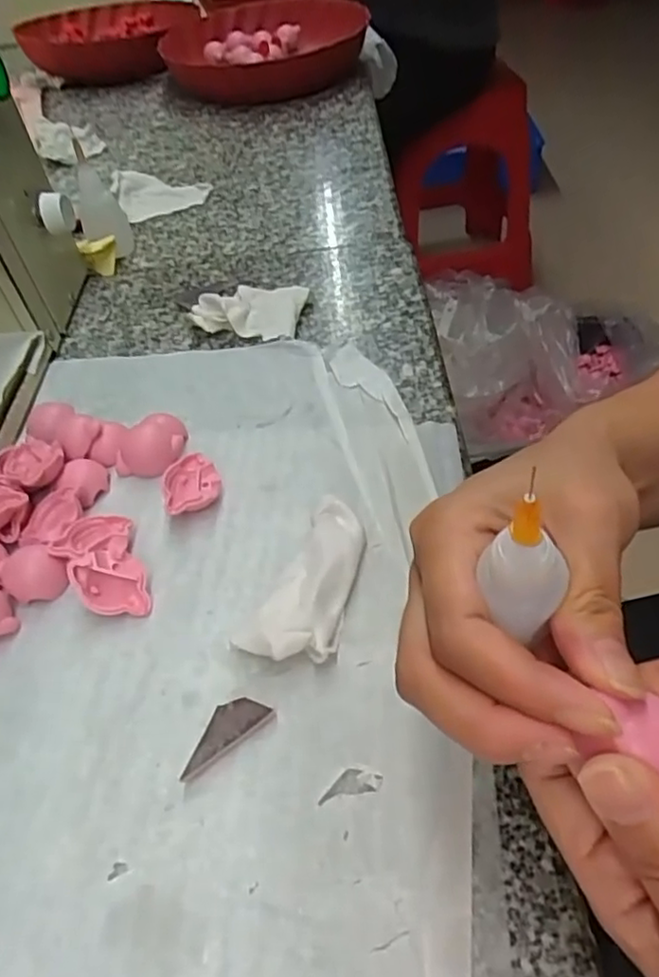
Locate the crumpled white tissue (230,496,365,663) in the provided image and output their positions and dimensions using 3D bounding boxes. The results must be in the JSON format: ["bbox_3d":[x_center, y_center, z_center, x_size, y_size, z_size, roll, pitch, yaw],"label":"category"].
[{"bbox_3d":[-0.006,0.039,0.278,0.036,0.016,0.080,15,52,19],"label":"crumpled white tissue"}]

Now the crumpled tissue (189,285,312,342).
[{"bbox_3d":[-0.054,-0.117,0.423,0.071,0.018,0.046,4,49,11],"label":"crumpled tissue"}]

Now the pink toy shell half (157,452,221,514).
[{"bbox_3d":[-0.069,0.000,0.324,0.028,0.017,0.029,-4,48,4],"label":"pink toy shell half"}]

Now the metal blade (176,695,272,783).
[{"bbox_3d":[-0.040,0.090,0.240,0.037,0.004,0.016,-33,51,-19],"label":"metal blade"}]

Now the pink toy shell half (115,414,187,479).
[{"bbox_3d":[-0.096,-0.025,0.346,0.039,0.021,0.030,-20,49,-10],"label":"pink toy shell half"}]

